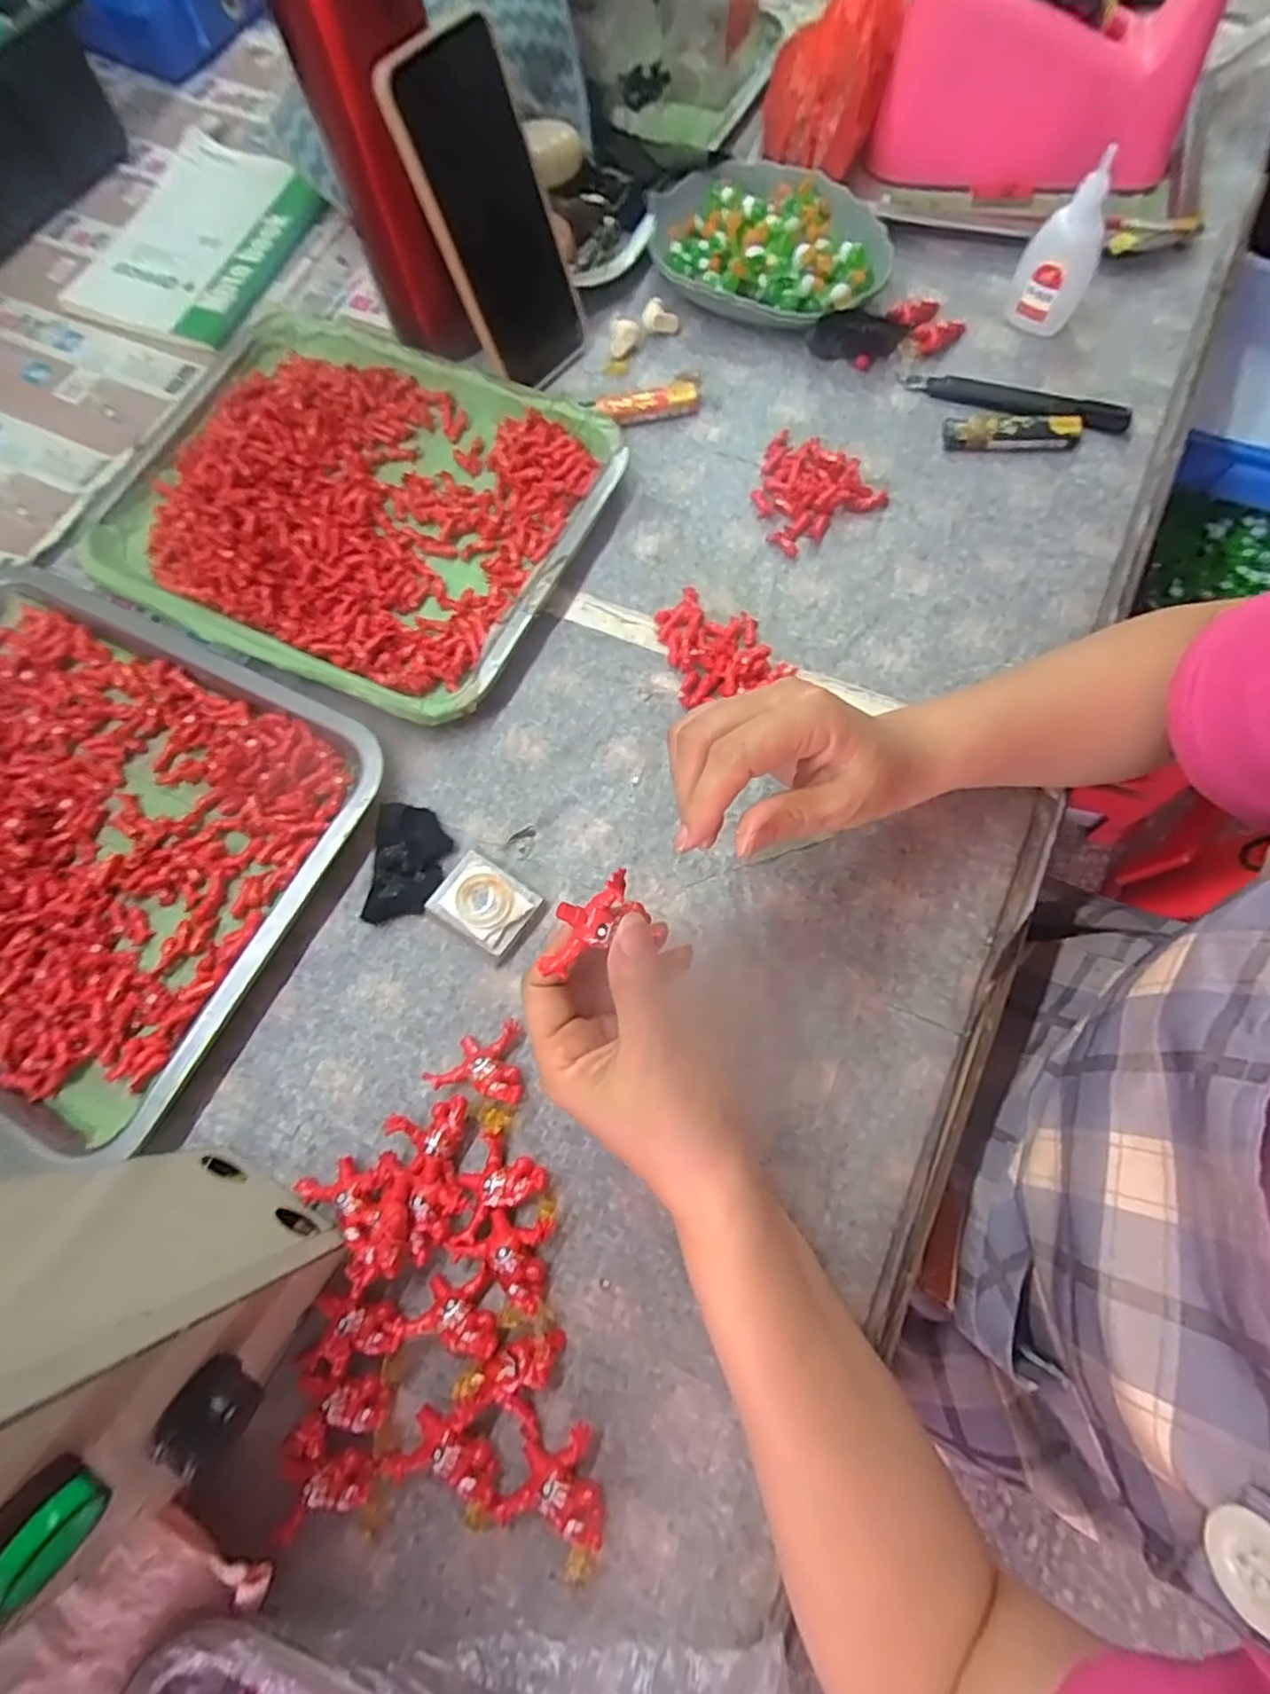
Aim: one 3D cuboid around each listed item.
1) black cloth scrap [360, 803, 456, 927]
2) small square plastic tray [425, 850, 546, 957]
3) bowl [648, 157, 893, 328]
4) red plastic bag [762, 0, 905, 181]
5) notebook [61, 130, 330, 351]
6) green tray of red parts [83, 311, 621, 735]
[{"bbox_3d":[-0.123,0.008,0.371,0.040,0.012,0.064,0,73,2],"label":"black cloth scrap"},{"bbox_3d":[-0.080,0.029,0.359,0.050,0.019,0.039,33,77,11],"label":"small square plastic tray"},{"bbox_3d":[0.092,-0.418,0.478,0.163,0.037,0.112,21,75,8],"label":"bowl"},{"bbox_3d":[0.147,-0.542,0.458,0.108,0.103,0.092,9,74,5],"label":"red plastic bag"},{"bbox_3d":[-0.342,-0.476,0.533,0.158,0.013,0.188,24,76,9],"label":"notebook"},{"bbox_3d":[-0.183,-0.221,0.438,0.303,0.026,0.241,23,75,9],"label":"green tray of red parts"}]

